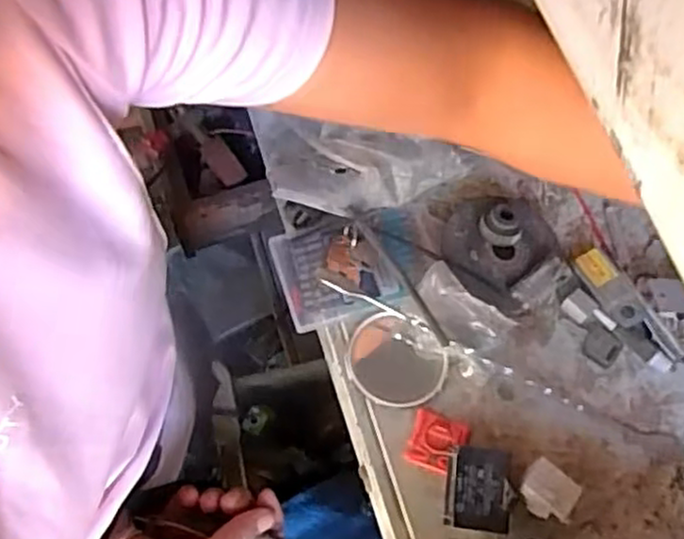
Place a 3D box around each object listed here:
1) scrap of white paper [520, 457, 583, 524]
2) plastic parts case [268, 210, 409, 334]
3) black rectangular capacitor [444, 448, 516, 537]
[{"bbox_3d":[0.122,0.131,0.428,0.031,0.016,0.029,31,71,11],"label":"scrap of white paper"},{"bbox_3d":[0.004,-0.002,0.480,0.091,0.015,0.067,-15,69,-7],"label":"plastic parts case"},{"bbox_3d":[0.082,0.131,0.431,0.039,0.022,0.047,7,68,2],"label":"black rectangular capacitor"}]

